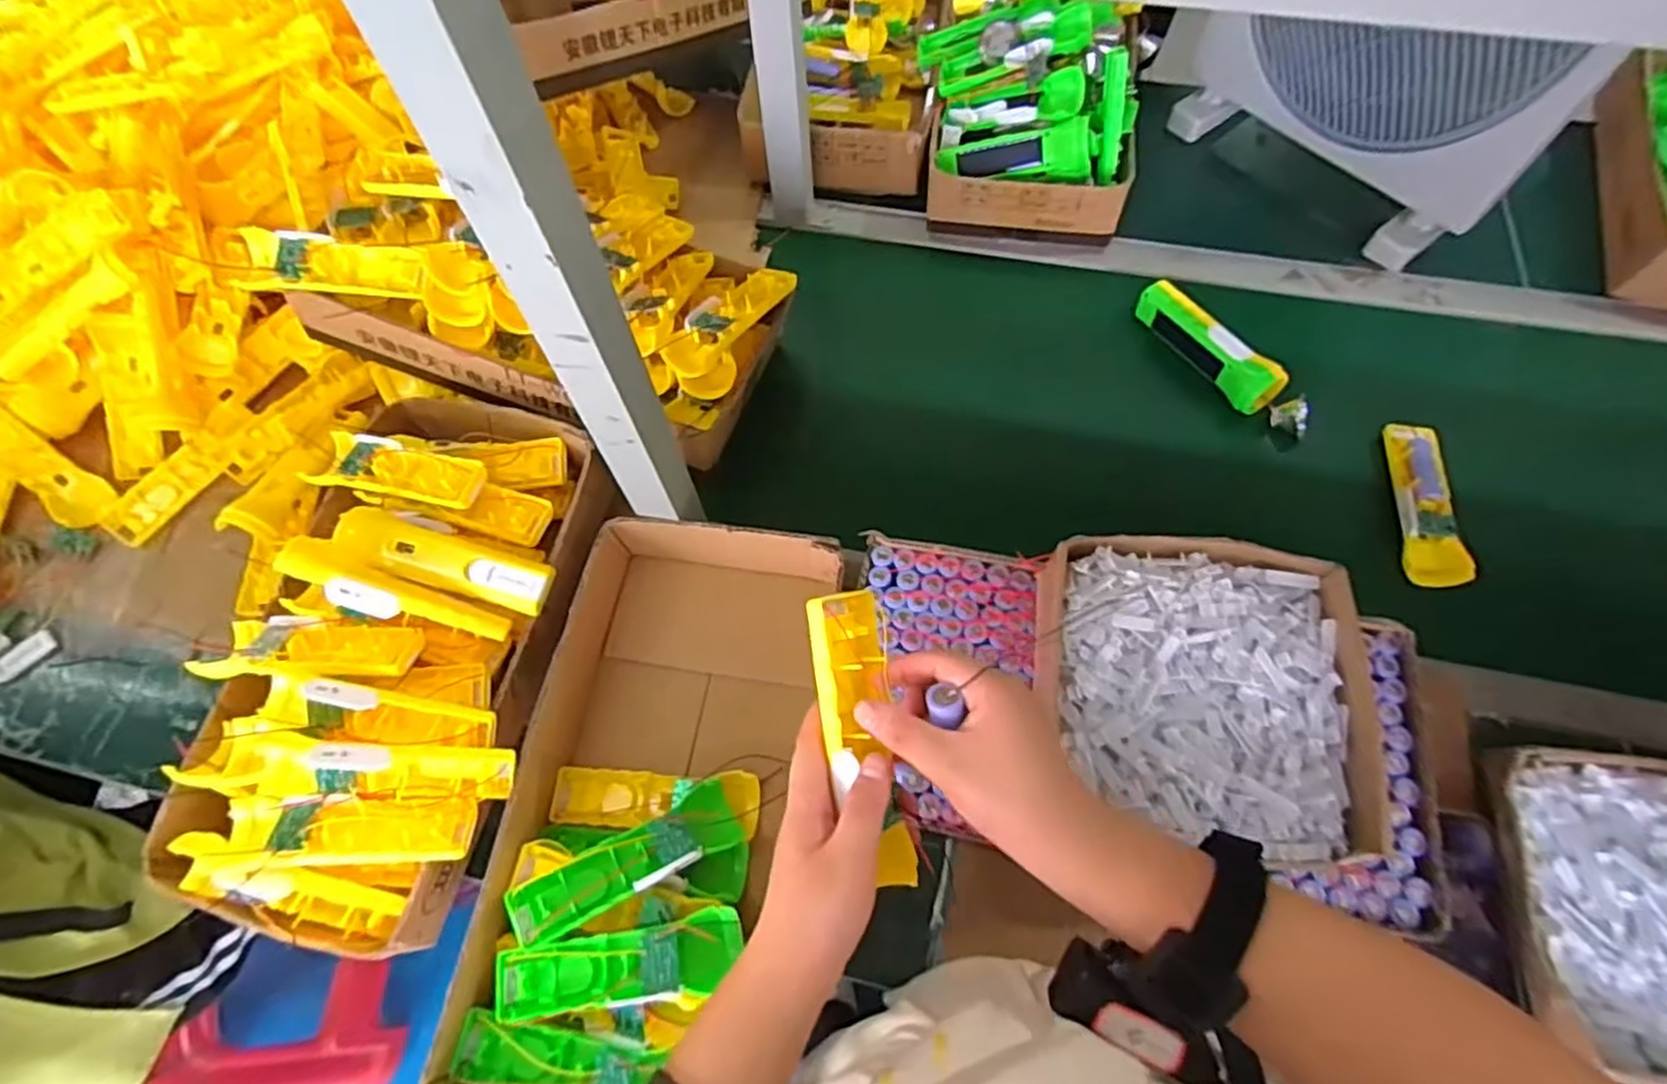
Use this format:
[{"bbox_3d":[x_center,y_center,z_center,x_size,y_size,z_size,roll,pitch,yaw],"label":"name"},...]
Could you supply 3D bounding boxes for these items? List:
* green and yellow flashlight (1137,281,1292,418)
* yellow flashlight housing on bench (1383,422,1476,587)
[{"bbox_3d":[0.380,-0.205,0.761,0.040,0.042,0.169,-29,66,-10],"label":"green and yellow flashlight"},{"bbox_3d":[0.540,-0.038,0.691,0.045,0.032,0.170,4,65,5],"label":"yellow flashlight housing on bench"}]

